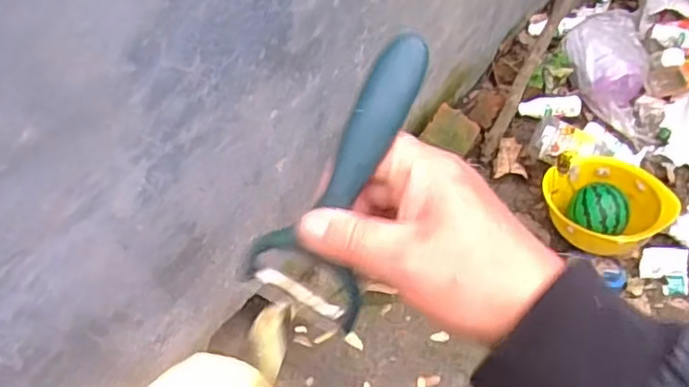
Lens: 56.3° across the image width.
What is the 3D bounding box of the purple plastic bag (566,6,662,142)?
[{"bbox_3d":[0.641,-0.289,1.504,0.173,0.102,0.312,-12,60,-5],"label":"purple plastic bag"}]

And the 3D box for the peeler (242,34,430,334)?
[{"bbox_3d":[0.002,-0.004,0.291,0.053,0.137,0.022,33,24,19],"label":"peeler"}]

